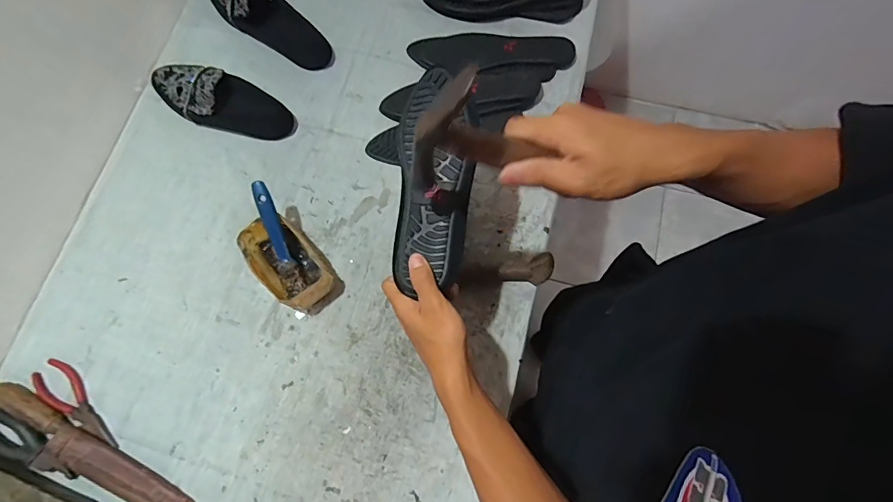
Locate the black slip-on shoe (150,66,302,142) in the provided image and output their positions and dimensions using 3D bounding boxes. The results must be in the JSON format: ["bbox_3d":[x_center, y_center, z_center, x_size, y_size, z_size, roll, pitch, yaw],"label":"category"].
[{"bbox_3d":[-0.351,-0.234,0.680,0.224,0.041,0.088,25,77,9],"label":"black slip-on shoe"}]

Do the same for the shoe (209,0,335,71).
[{"bbox_3d":[-0.289,-0.385,0.716,0.245,0.054,0.081,34,78,-3],"label":"shoe"}]

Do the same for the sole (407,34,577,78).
[{"bbox_3d":[0.074,-0.324,0.711,0.264,0.018,0.079,-2,75,2],"label":"sole"}]

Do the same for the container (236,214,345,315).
[{"bbox_3d":[-0.214,0.018,0.596,0.073,0.058,0.135,-41,77,-9],"label":"container"}]

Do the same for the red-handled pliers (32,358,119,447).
[{"bbox_3d":[-0.495,0.206,0.587,0.157,0.012,0.042,38,79,11],"label":"red-handled pliers"}]

